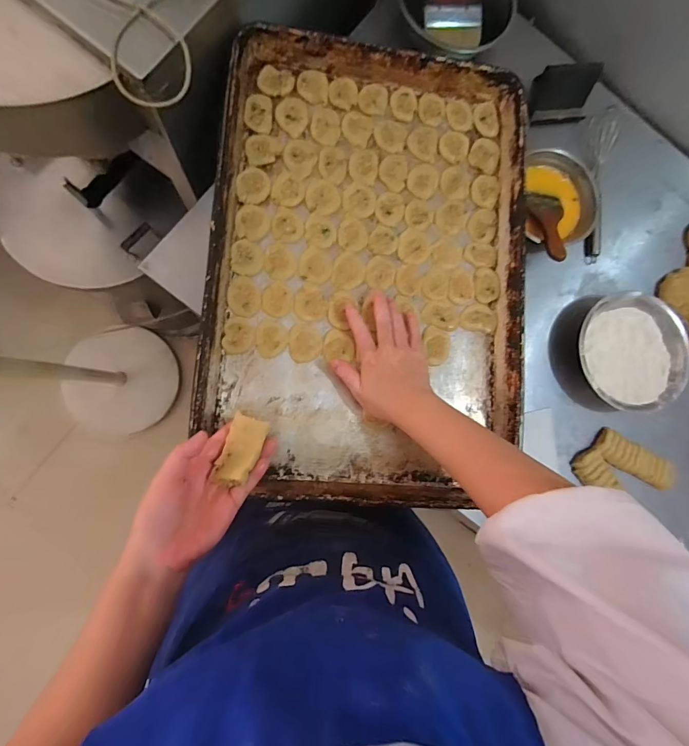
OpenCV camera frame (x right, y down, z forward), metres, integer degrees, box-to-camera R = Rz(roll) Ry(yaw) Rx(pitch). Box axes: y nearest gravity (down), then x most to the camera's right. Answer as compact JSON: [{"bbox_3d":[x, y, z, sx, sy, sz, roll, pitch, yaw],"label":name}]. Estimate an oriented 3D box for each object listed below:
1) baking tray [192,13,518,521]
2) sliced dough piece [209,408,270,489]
[{"bbox_3d":[0.034,-0.143,0.509,0.395,0.045,0.590,5,84,-7],"label":"baking tray"},{"bbox_3d":[-0.106,0.078,0.391,0.039,0.008,0.067,10,66,22],"label":"sliced dough piece"}]

